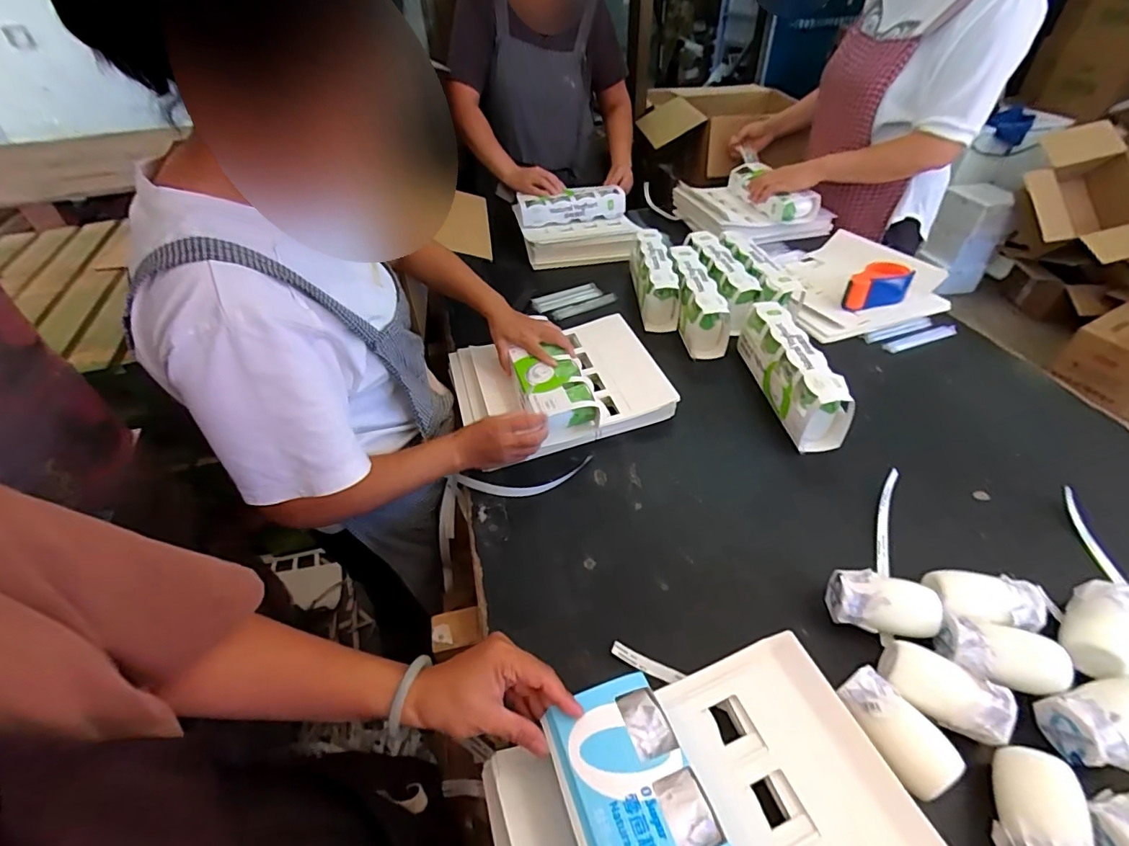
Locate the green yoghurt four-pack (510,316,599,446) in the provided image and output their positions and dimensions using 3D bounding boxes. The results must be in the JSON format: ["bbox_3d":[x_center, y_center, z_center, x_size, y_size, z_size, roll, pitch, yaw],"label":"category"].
[{"bbox_3d":[-0.011,-0.056,0.773,0.113,0.064,0.168,-11,44,-8],"label":"green yoghurt four-pack"}]

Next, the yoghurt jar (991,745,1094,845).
[{"bbox_3d":[0.385,0.324,0.403,0.055,0.049,0.099,16,46,19],"label":"yoghurt jar"}]

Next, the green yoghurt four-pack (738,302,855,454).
[{"bbox_3d":[0.365,-0.084,0.800,0.074,0.096,0.249,-6,43,-3],"label":"green yoghurt four-pack"}]

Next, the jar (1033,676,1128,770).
[{"bbox_3d":[0.502,0.270,0.450,0.108,0.051,0.065,-10,44,-7],"label":"jar"}]

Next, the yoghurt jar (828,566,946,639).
[{"bbox_3d":[0.344,0.197,0.539,0.100,0.055,0.053,9,45,12],"label":"yoghurt jar"}]

